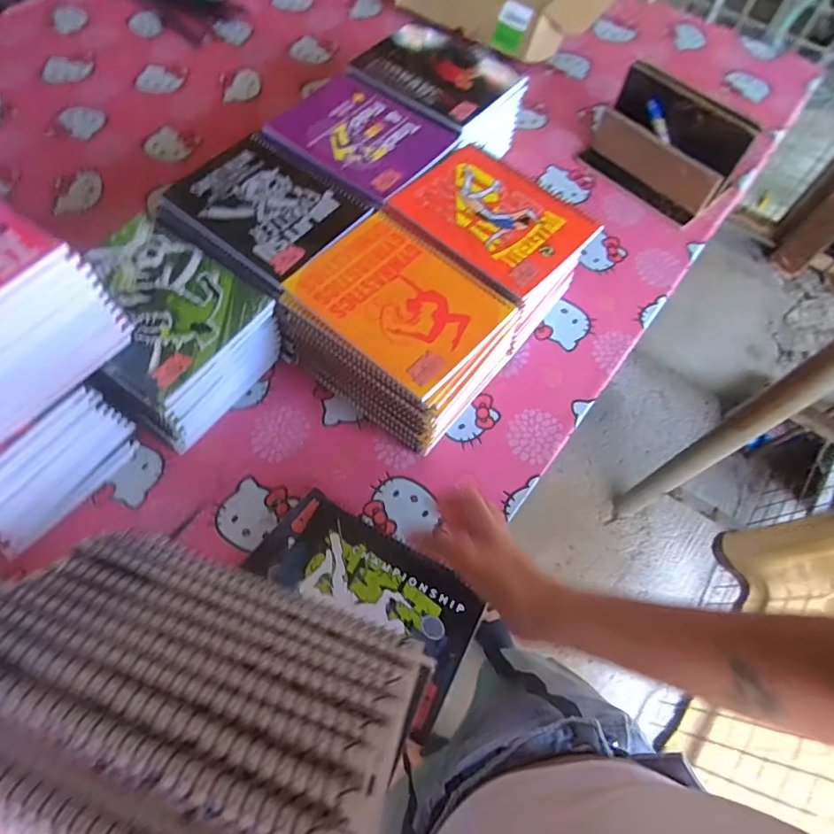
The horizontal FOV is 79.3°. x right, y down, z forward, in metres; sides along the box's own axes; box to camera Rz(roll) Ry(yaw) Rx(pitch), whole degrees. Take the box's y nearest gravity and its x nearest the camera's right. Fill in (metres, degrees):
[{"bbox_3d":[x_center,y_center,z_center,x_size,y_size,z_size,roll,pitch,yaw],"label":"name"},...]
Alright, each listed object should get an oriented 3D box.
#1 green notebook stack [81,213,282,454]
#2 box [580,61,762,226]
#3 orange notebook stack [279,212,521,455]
[{"bbox_3d":[-0.275,-0.088,0.560,0.190,0.120,0.169,34,69,15],"label":"green notebook stack"},{"bbox_3d":[0.347,-0.388,0.712,0.087,0.120,0.206,-36,70,-16],"label":"box"},{"bbox_3d":[-0.020,-0.093,0.569,0.208,0.119,0.163,38,70,16],"label":"orange notebook stack"}]

